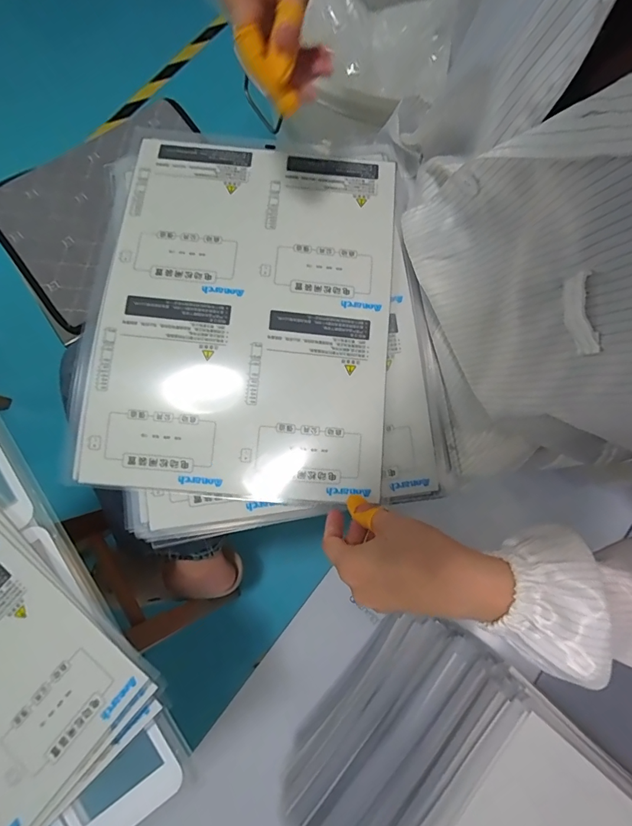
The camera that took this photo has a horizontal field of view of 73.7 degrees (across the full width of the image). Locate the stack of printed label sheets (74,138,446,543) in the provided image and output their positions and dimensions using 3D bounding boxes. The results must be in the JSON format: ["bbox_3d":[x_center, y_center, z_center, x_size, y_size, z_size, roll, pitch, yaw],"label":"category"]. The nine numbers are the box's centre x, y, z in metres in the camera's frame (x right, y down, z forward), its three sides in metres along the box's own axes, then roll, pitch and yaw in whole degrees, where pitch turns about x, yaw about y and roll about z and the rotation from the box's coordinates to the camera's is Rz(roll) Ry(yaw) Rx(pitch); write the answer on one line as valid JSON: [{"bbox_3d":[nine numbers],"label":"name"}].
[{"bbox_3d":[-0.054,-0.090,0.418,0.330,0.023,0.388,-3,81,-5],"label":"stack of printed label sheets"}]

